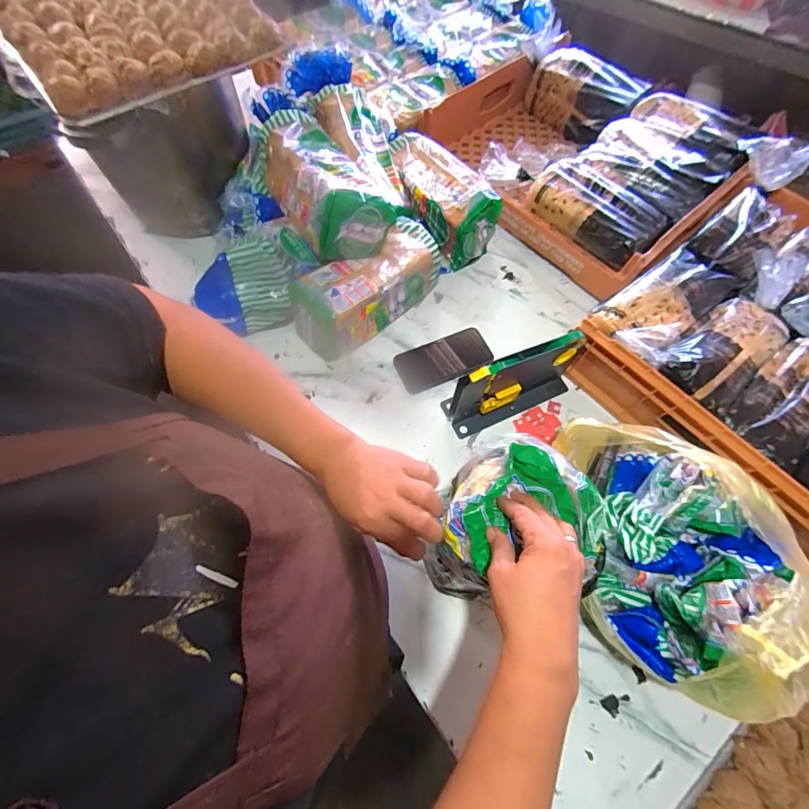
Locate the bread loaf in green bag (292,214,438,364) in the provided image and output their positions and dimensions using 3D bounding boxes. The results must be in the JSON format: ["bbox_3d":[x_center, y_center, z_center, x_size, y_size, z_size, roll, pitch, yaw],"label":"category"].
[{"bbox_3d":[-0.059,-0.203,0.694,0.266,0.115,0.115,-34,72,-15],"label":"bread loaf in green bag"}]

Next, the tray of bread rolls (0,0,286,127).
[{"bbox_3d":[-0.414,-0.581,0.567,0.319,0.033,0.434,-36,73,-15],"label":"tray of bread rolls"}]

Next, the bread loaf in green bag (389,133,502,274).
[{"bbox_3d":[0.064,-0.411,0.775,0.138,0.101,0.270,-24,70,-11],"label":"bread loaf in green bag"}]

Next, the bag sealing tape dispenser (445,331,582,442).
[{"bbox_3d":[0.179,-0.033,0.608,0.218,0.149,0.062,-18,69,-9],"label":"bag sealing tape dispenser"}]

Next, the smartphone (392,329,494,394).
[{"bbox_3d":[0.069,-0.077,0.694,0.163,0.010,0.080,-20,71,-3],"label":"smartphone"}]

